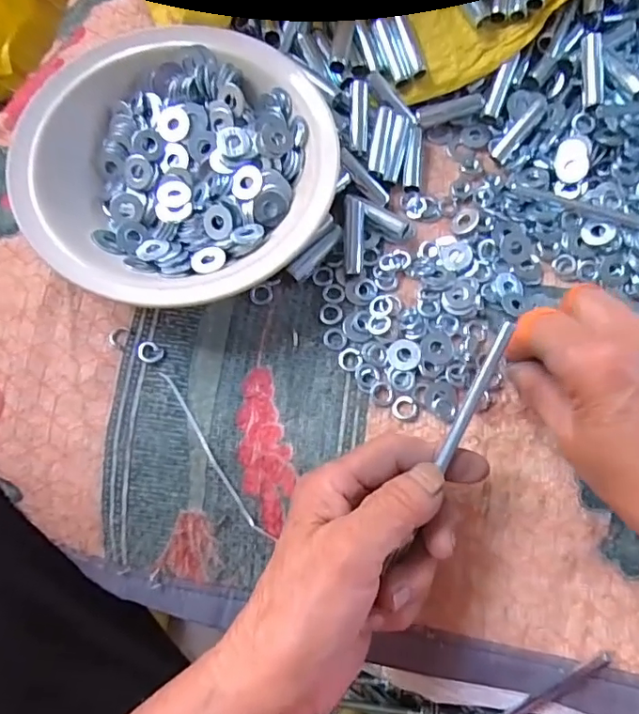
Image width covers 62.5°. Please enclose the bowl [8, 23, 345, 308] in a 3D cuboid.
[{"bbox_3d":[-0.077,-0.105,0.302,0.162,0.054,0.166,0,75,1],"label":"bowl"}]

